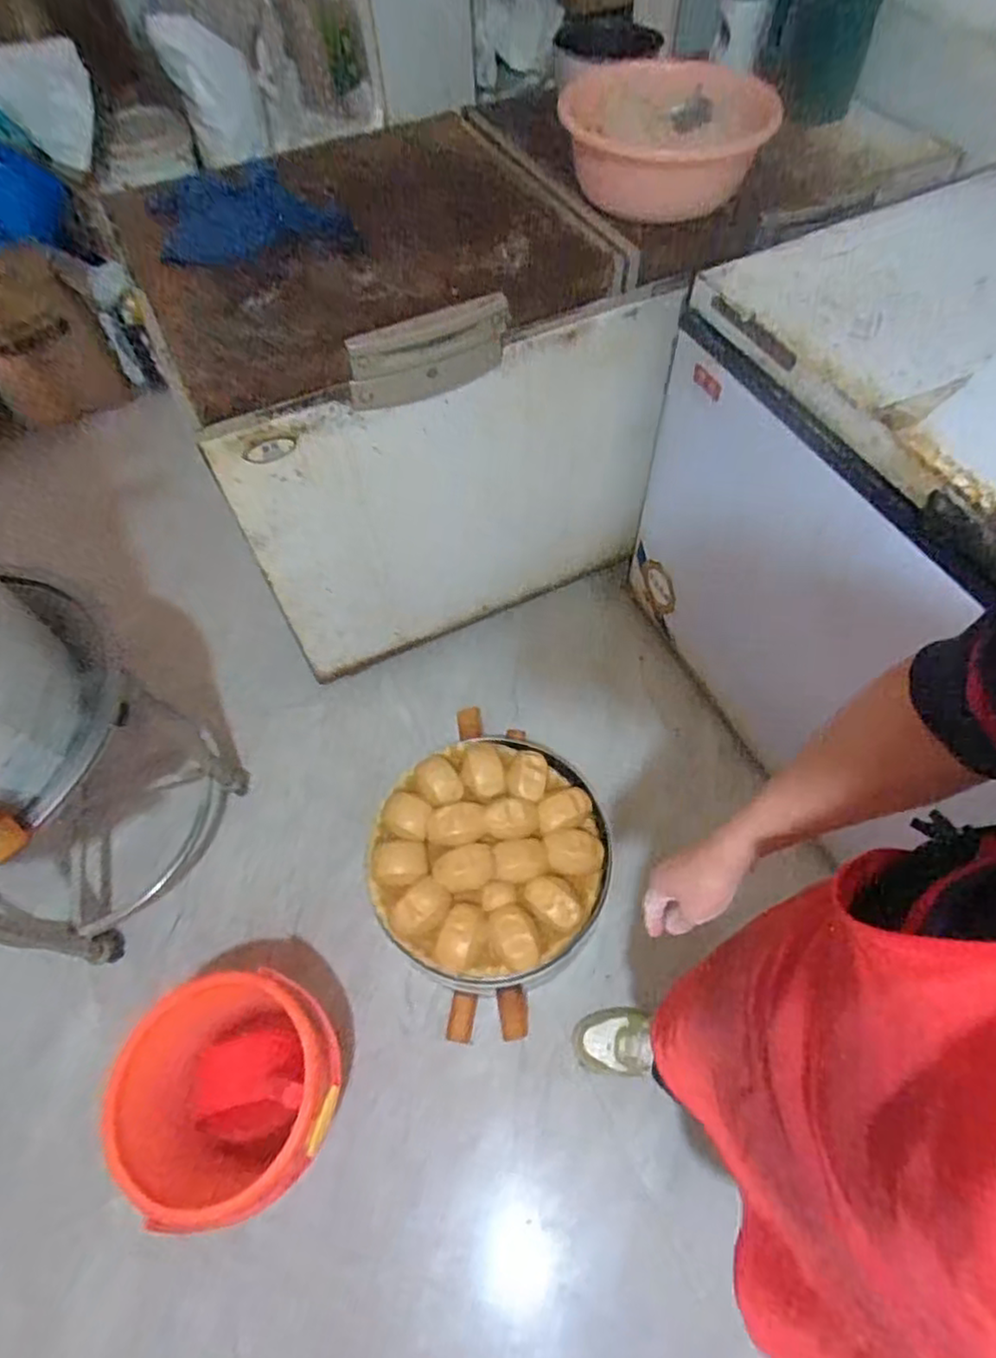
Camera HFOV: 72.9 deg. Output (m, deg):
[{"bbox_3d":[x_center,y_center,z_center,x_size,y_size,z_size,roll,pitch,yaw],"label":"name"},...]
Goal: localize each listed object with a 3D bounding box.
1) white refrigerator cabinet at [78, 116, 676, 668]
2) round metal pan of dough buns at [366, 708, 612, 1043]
[{"bbox_3d":[-0.137,-0.532,1.407,0.815,0.792,0.484,-22,61,-9],"label":"white refrigerator cabinet"},{"bbox_3d":[-0.021,0.336,1.273,0.427,0.172,0.482,30,66,19],"label":"round metal pan of dough buns"}]

